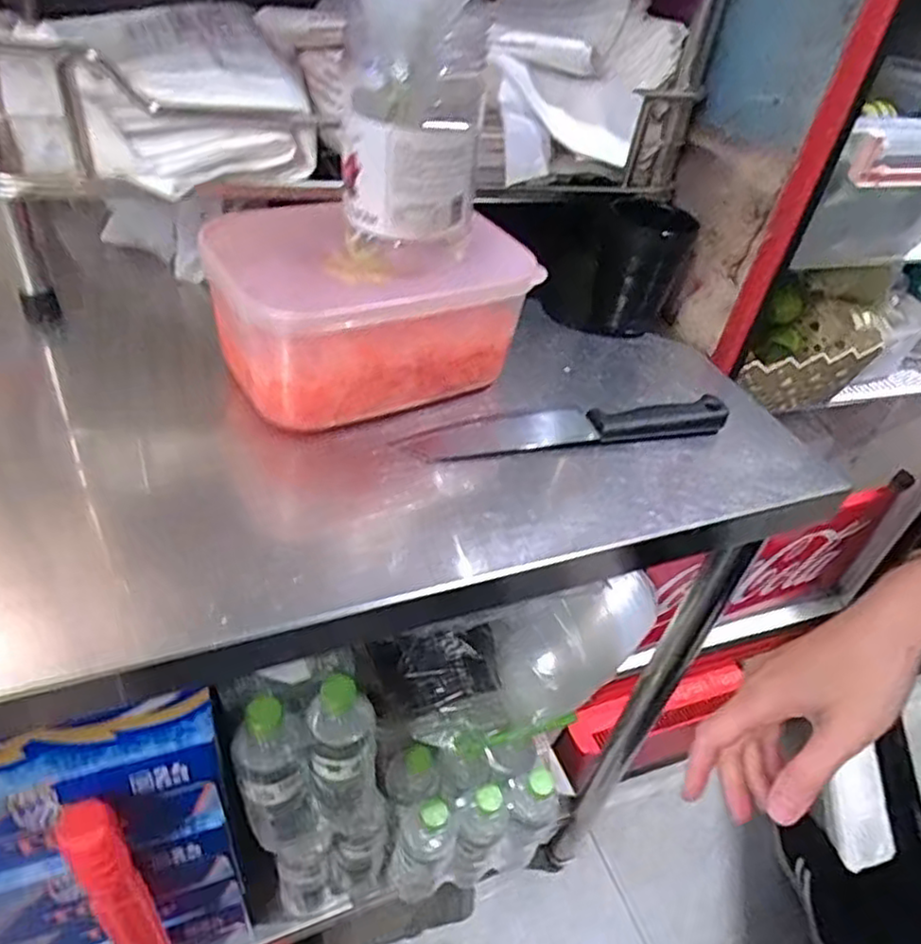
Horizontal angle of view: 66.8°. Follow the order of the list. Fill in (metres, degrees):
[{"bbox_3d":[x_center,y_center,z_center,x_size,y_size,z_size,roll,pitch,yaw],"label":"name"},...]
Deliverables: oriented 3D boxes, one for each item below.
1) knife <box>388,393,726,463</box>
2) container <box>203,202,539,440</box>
[{"bbox_3d":[0.084,-0.038,0.536,0.258,0.014,0.044,-6,40,-16],"label":"knife"},{"bbox_3d":[-0.067,-0.124,0.530,0.221,0.125,0.148,-17,47,-27],"label":"container"}]

